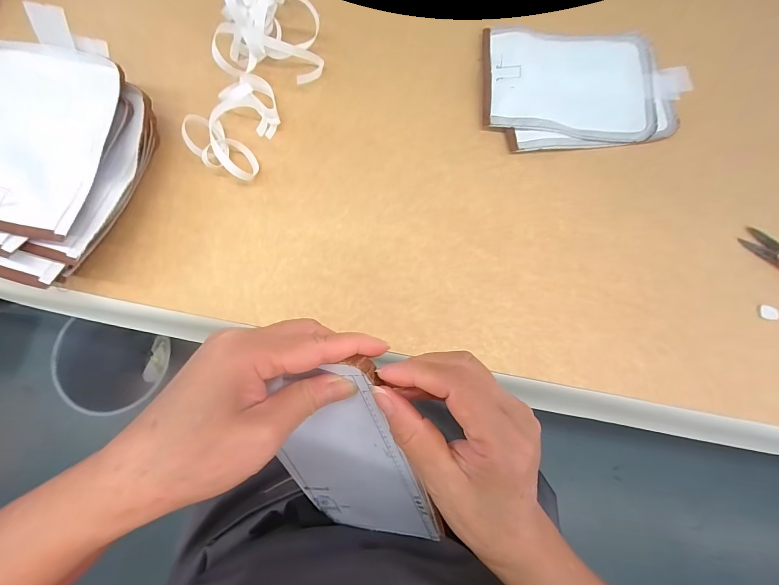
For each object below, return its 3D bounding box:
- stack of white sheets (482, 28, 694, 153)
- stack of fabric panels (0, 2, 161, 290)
[{"bbox_3d":[0.212,-0.219,0.373,0.217,0.021,0.136,1,79,-1],"label":"stack of white sheets"},{"bbox_3d":[-0.313,-0.124,0.317,0.142,0.070,0.224,11,79,1],"label":"stack of fabric panels"}]

